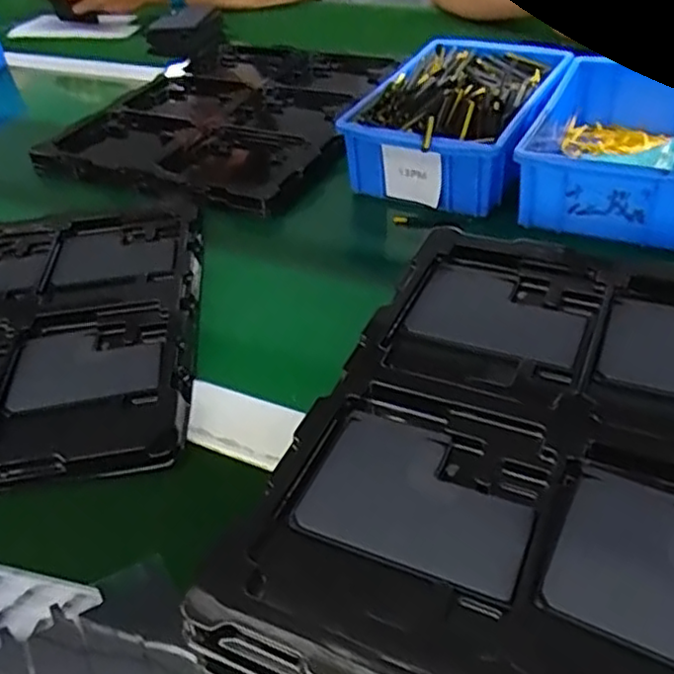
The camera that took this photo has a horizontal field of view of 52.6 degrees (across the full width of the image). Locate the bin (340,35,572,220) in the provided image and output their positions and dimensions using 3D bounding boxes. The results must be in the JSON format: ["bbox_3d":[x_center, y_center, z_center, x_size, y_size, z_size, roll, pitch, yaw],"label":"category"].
[{"bbox_3d":[0.112,-0.197,0.601,0.138,0.066,0.224,15,44,22],"label":"bin"}]

